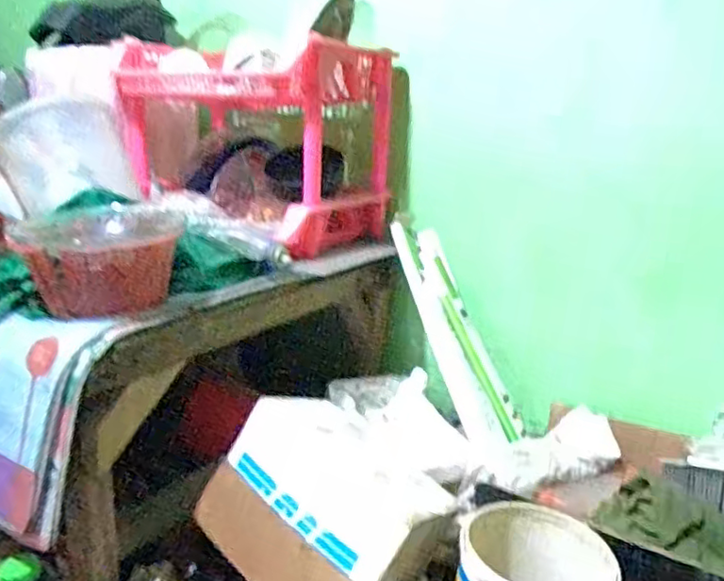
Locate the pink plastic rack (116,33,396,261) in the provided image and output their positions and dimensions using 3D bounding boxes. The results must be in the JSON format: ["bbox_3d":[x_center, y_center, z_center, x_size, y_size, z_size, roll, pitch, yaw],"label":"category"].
[{"bbox_3d":[-0.205,-0.281,1.202,0.436,0.332,0.333,11,18,32],"label":"pink plastic rack"}]

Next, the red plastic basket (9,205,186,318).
[{"bbox_3d":[-0.334,-0.041,0.804,0.192,0.103,0.196,-7,17,-29],"label":"red plastic basket"}]

